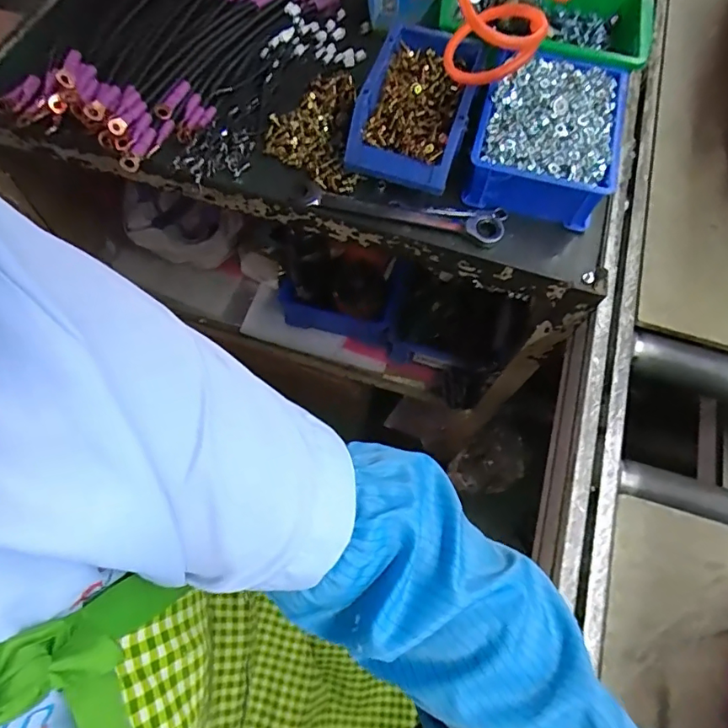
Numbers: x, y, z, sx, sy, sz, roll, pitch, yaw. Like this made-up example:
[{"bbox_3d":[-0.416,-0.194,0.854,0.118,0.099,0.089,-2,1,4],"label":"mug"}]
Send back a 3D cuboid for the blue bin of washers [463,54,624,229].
[{"bbox_3d":[0.205,-0.253,0.584,0.152,0.083,0.188,14,66,4],"label":"blue bin of washers"}]

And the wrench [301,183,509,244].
[{"bbox_3d":[0.042,-0.166,0.558,0.220,0.013,0.034,10,66,2],"label":"wrench"}]

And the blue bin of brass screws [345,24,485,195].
[{"bbox_3d":[0.060,-0.283,0.577,0.116,0.076,0.178,20,66,6],"label":"blue bin of brass screws"}]

